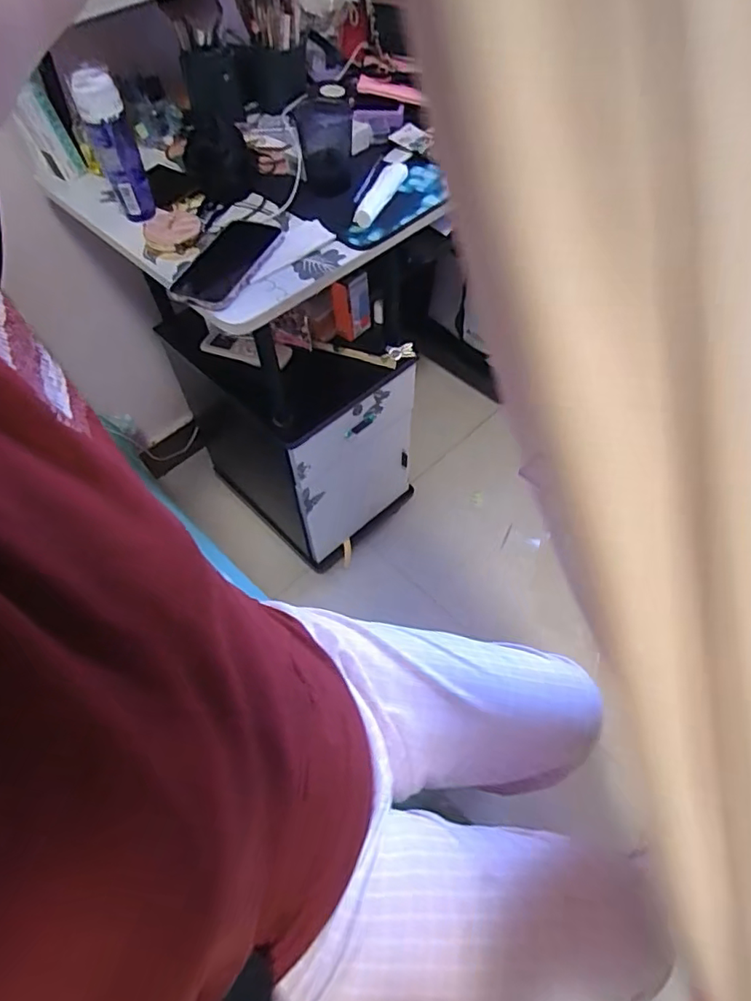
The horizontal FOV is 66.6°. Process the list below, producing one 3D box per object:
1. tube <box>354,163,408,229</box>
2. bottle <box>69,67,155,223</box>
[{"bbox_3d":[0.008,-0.412,0.766,0.027,0.023,0.132,21,60,15],"label":"tube"},{"bbox_3d":[-0.320,-0.436,0.708,0.049,0.170,0.043,-24,59,-13],"label":"bottle"}]

